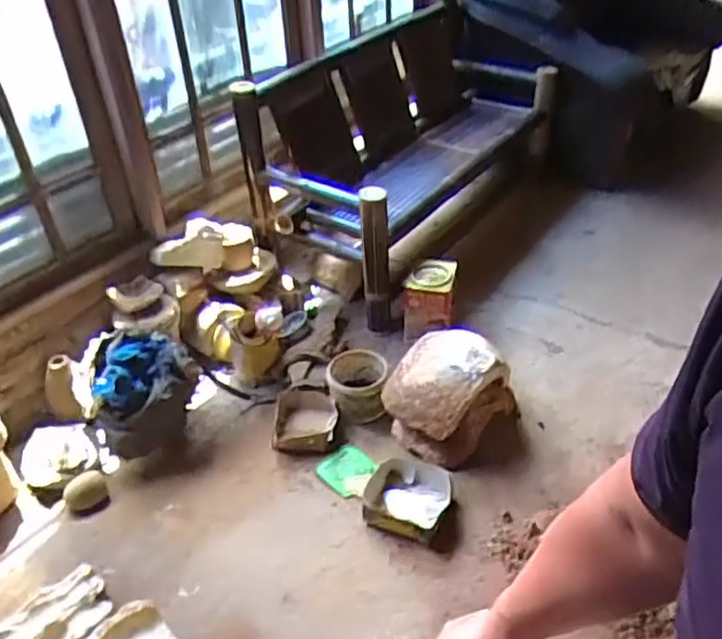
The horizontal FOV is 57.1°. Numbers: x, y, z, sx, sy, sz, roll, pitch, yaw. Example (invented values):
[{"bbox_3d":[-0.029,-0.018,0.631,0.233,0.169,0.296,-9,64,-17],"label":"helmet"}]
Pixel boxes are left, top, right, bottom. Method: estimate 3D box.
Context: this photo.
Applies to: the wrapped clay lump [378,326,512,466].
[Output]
[{"bbox_3d":[0.243,0.215,1.915,0.293,0.245,0.336,27,49,33],"label":"wrapped clay lump"}]

